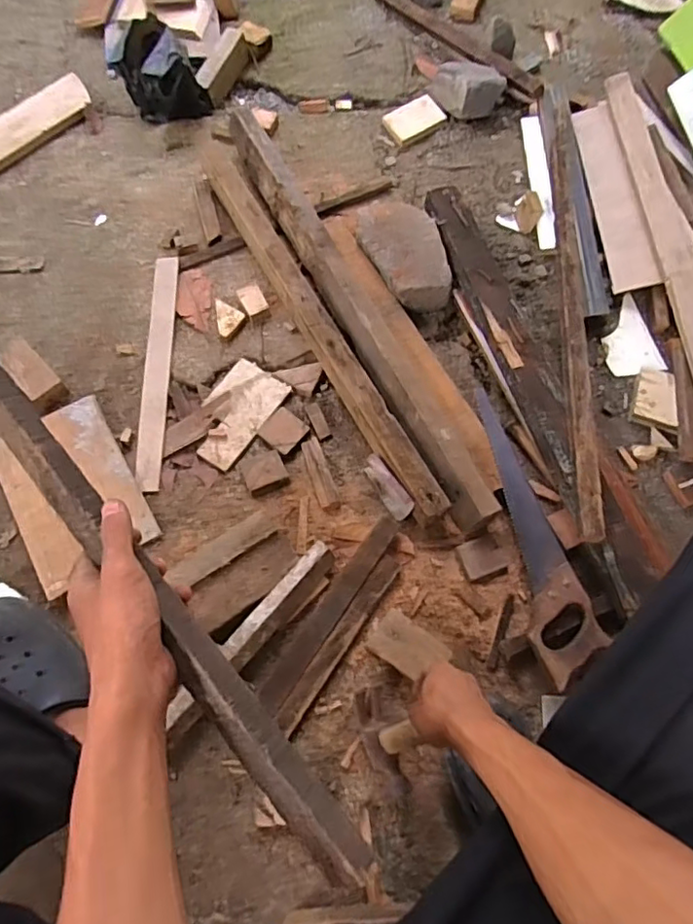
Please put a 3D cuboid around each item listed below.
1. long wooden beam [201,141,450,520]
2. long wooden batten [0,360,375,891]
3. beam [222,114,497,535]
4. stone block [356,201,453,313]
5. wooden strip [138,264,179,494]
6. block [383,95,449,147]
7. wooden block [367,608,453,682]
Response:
[{"bbox_3d":[-0.067,-0.248,0.991,0.052,0.073,0.812,-26,70,-12],"label":"long wooden beam"},{"bbox_3d":[-0.185,0.045,0.435,0.034,0.018,0.579,-39,74,-17],"label":"long wooden batten"},{"bbox_3d":[0.003,-0.280,1.009,0.084,0.087,0.886,-23,70,-11],"label":"beam"},{"bbox_3d":[0.098,-0.364,1.019,0.123,0.059,0.219,-13,68,-7],"label":"stone block"},{"bbox_3d":[-0.312,-0.159,0.974,0.044,0.013,0.436,-2,67,-3],"label":"wooden strip"},{"bbox_3d":[0.139,-0.717,1.230,0.115,0.009,0.094,-31,70,-2],"label":"block"},{"bbox_3d":[0.081,0.241,0.765,0.095,0.016,0.059,34,70,12],"label":"wooden block"}]

